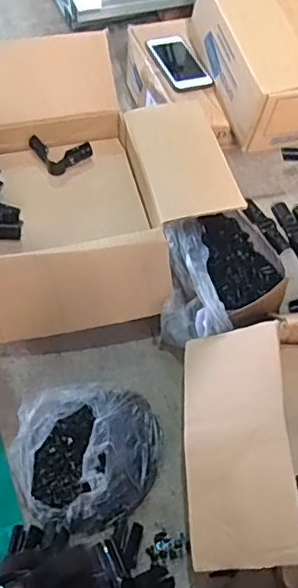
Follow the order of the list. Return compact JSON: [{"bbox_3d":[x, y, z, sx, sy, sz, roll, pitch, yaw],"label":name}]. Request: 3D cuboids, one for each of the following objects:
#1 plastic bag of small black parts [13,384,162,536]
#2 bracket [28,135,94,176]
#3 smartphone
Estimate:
[{"bbox_3d":[-0.081,0.206,0.756,0.188,0.073,0.190,7,55,2],"label":"plastic bag of small black parts"},{"bbox_3d":[-0.155,-0.255,1.006,0.080,0.031,0.090,-30,62,-22],"label":"bracket"},{"bbox_3d":[0.058,-0.445,1.104,0.081,0.013,0.156,-16,58,-14],"label":"smartphone"}]

